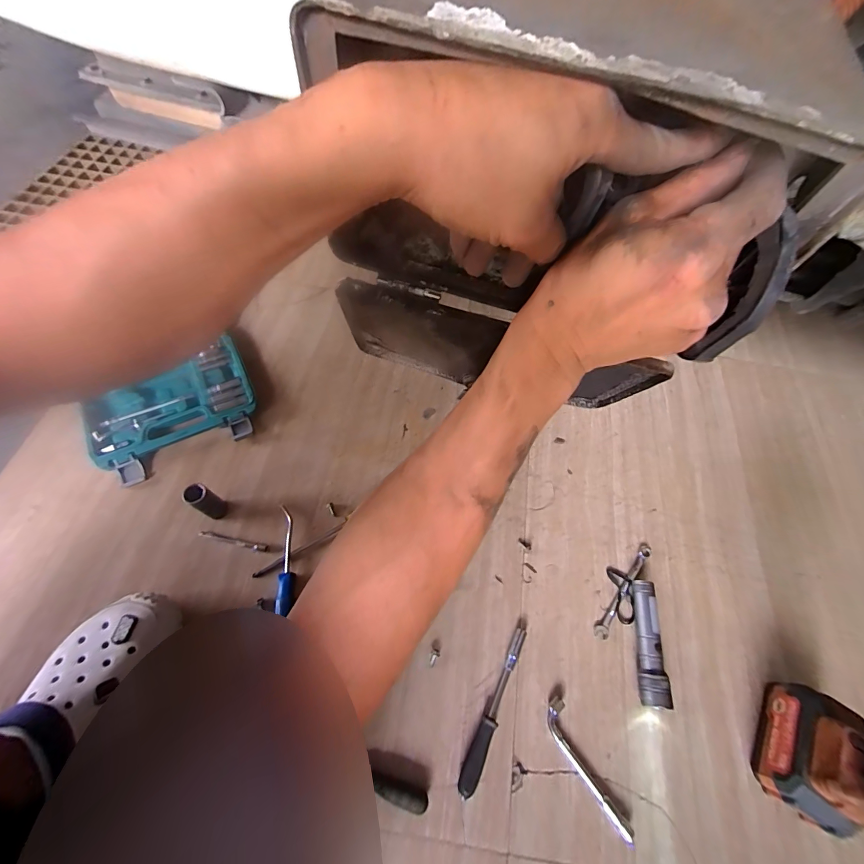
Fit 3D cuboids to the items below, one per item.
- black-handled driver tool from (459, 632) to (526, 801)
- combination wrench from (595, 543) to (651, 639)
[{"bbox_3d":[0.078,0.340,0.483,0.022,0.022,0.187,25,65,9],"label":"black-handled driver tool"},{"bbox_3d":[0.279,0.227,0.563,0.018,0.010,0.155,37,67,15],"label":"combination wrench"}]

